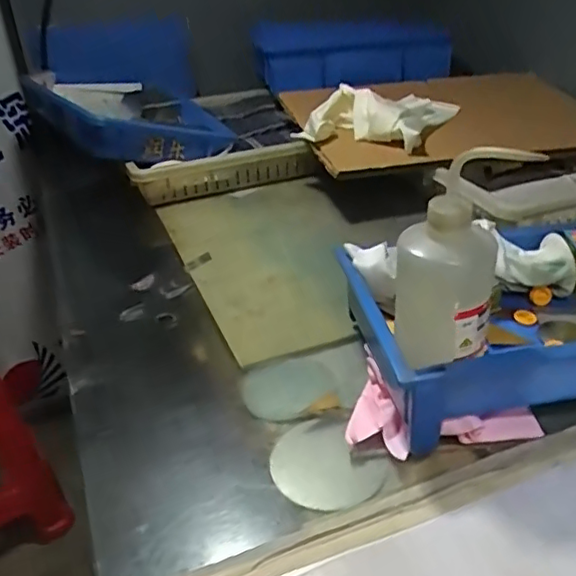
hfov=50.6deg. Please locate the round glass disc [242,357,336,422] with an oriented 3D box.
[{"bbox_3d":[0.000,0.092,0.577,0.092,0.006,0.074,-21,35,-27],"label":"round glass disc"}]

